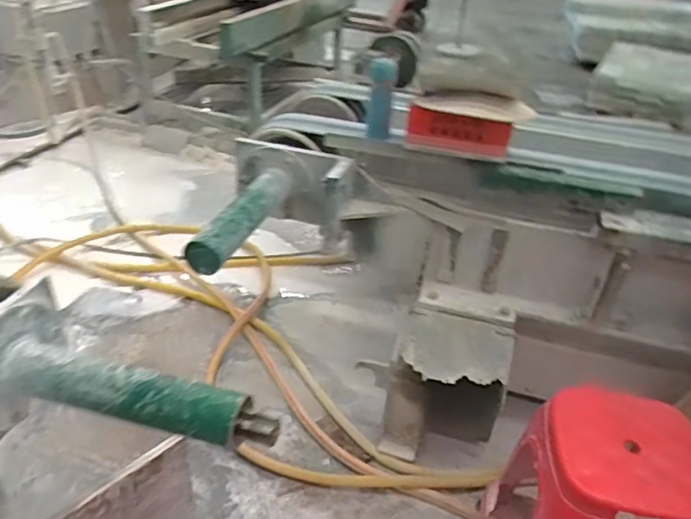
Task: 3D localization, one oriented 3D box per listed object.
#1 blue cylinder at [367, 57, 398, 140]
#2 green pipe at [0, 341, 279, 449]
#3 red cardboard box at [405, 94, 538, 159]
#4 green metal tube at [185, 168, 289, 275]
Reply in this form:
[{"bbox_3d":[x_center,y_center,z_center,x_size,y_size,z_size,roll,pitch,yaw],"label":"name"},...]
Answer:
[{"bbox_3d":[0.089,-0.407,1.441,0.064,0.196,0.057,3,15,-4],"label":"blue cylinder"},{"bbox_3d":[-0.332,0.215,0.899,0.469,0.070,0.075,16,39,8],"label":"green pipe"},{"bbox_3d":[0.280,-0.329,1.347,0.267,0.124,0.180,28,42,21],"label":"red cardboard box"},{"bbox_3d":[-0.240,-0.101,1.361,0.101,0.080,0.425,19,40,11],"label":"green metal tube"}]

